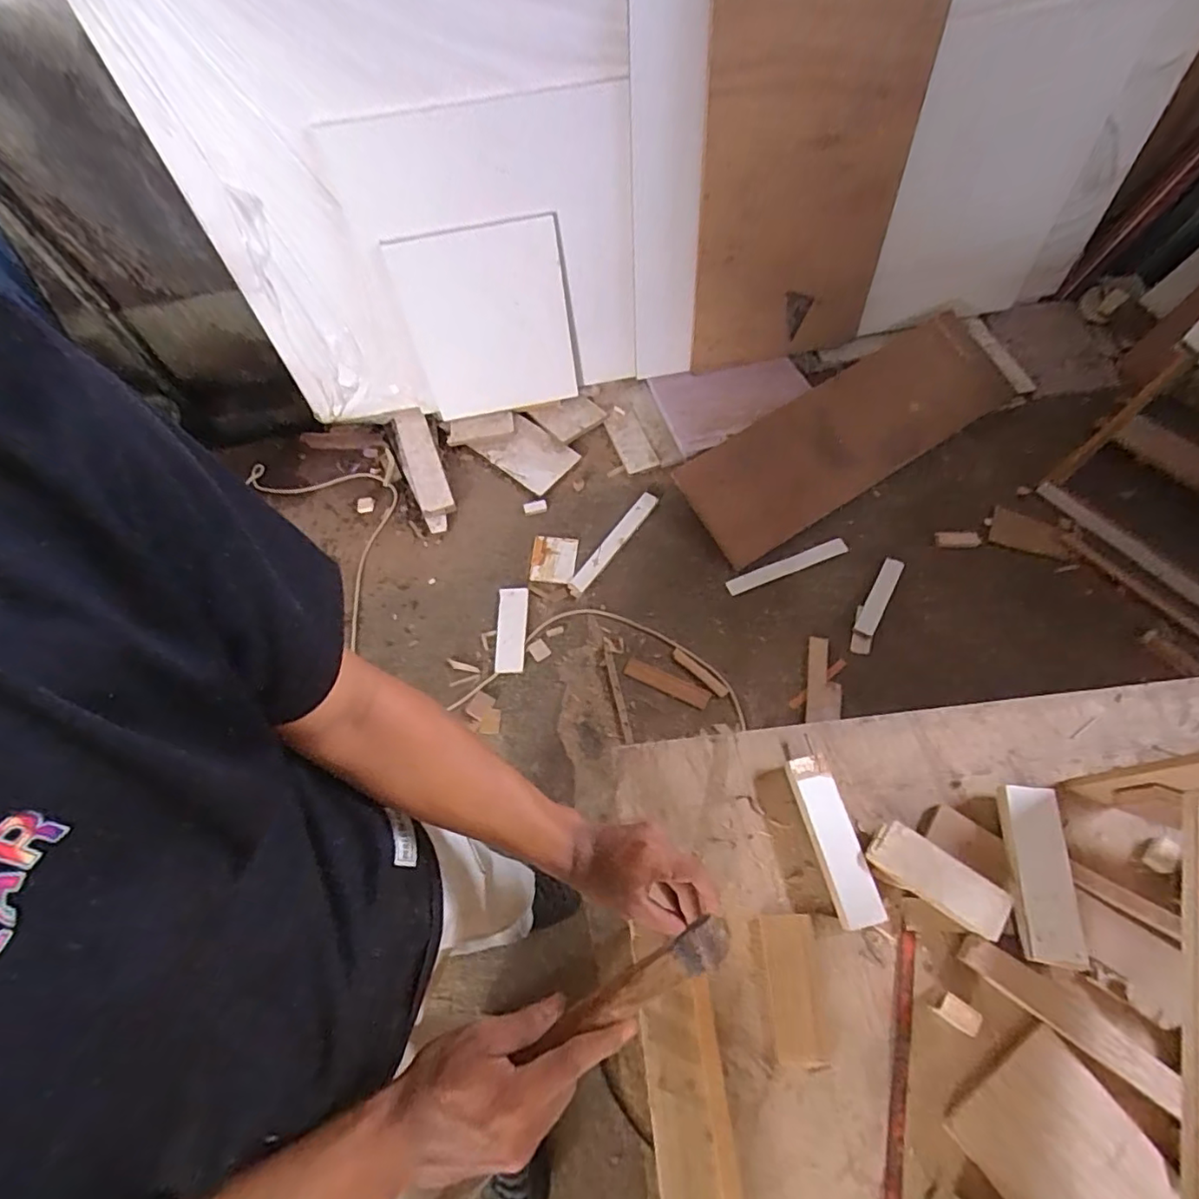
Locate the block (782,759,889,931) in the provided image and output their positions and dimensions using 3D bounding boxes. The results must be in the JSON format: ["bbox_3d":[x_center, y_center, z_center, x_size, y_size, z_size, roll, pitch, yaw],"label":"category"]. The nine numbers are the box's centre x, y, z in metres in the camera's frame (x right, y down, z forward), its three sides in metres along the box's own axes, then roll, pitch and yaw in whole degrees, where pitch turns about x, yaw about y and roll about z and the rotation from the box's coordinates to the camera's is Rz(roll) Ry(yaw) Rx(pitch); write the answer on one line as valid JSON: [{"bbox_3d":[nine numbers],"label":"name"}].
[{"bbox_3d":[0.226,0.231,0.557,0.041,0.020,0.151,-13,64,-3],"label":"block"}]

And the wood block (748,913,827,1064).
[{"bbox_3d":[0.169,0.346,0.514,0.051,0.012,0.111,-3,64,2],"label":"wood block"}]

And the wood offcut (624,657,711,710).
[{"bbox_3d":[0.167,0.208,1.429,0.217,0.014,0.049,24,67,13],"label":"wood offcut"}]

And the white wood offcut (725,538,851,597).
[{"bbox_3d":[0.501,-0.088,1.539,0.356,0.021,0.042,-21,65,-9],"label":"white wood offcut"}]

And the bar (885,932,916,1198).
[{"bbox_3d":[0.245,0.432,0.474,0.016,0.008,0.281,15,65,9],"label":"bar"}]

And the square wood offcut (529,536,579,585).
[{"bbox_3d":[-0.126,-0.109,1.587,0.122,0.017,0.144,5,64,4],"label":"square wood offcut"}]

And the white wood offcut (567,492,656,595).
[{"bbox_3d":[0.036,-0.159,1.592,0.048,0.023,0.378,34,69,17],"label":"white wood offcut"}]

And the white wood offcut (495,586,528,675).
[{"bbox_3d":[-0.227,0.077,1.488,0.076,0.014,0.240,-3,64,0],"label":"white wood offcut"}]

